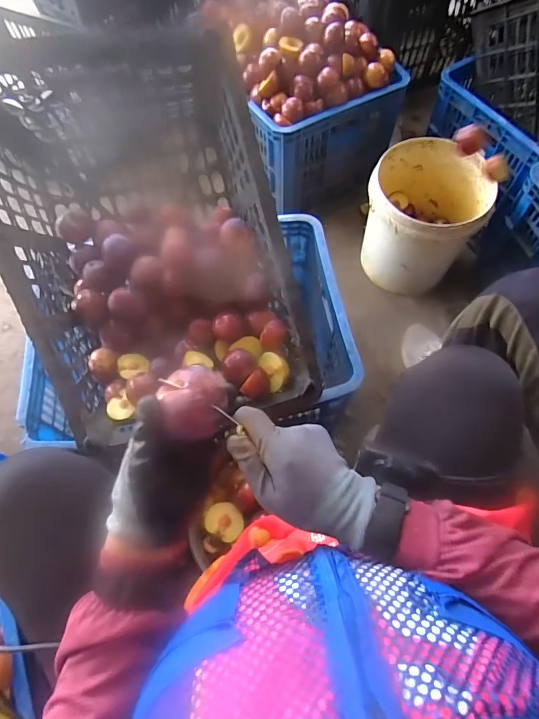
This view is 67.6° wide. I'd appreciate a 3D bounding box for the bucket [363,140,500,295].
[{"bbox_3d":[0.363,-0.338,0.986,0.259,0.257,0.276,-1,67,2],"label":"bucket"}]

